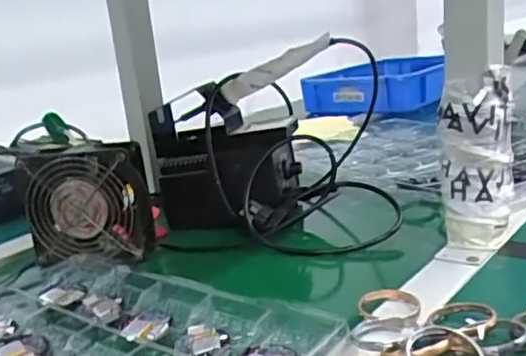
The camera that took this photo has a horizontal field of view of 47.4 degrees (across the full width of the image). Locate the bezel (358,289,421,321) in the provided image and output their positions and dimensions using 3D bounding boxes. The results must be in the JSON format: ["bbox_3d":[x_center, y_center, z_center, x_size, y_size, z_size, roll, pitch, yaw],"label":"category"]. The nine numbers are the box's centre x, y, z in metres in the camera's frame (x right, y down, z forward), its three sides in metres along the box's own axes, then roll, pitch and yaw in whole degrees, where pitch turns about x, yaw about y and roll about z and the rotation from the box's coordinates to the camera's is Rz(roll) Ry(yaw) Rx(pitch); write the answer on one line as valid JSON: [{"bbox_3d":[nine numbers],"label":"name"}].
[{"bbox_3d":[0.094,0.095,0.446,0.045,0.006,0.051,-2,14,21],"label":"bezel"}]

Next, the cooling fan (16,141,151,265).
[{"bbox_3d":[-0.183,0.023,0.625,0.120,0.109,0.054,-3,17,15],"label":"cooling fan"}]

